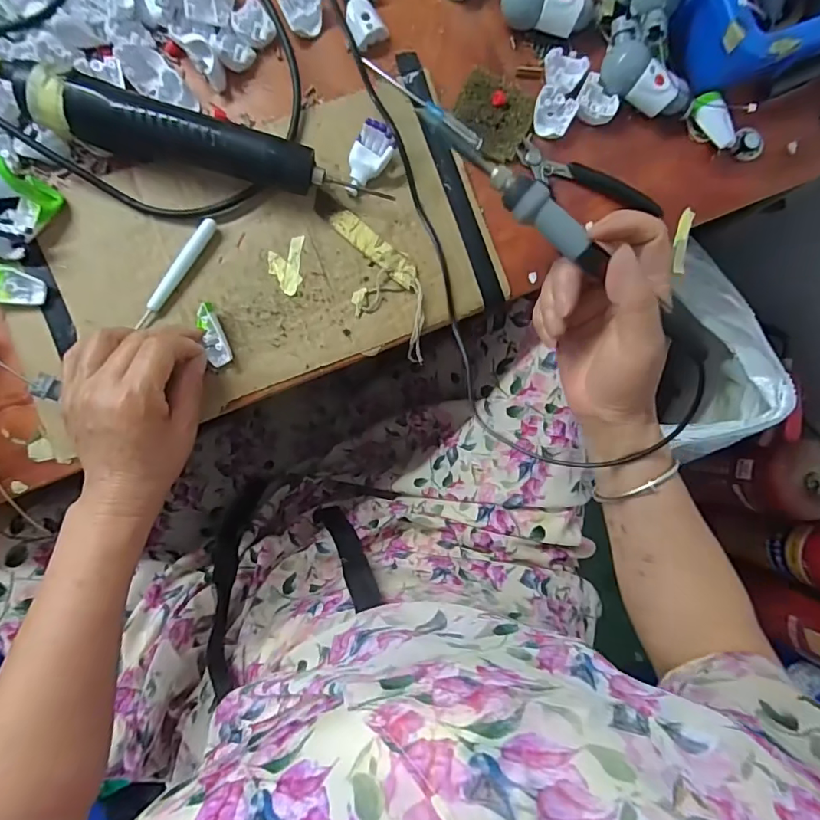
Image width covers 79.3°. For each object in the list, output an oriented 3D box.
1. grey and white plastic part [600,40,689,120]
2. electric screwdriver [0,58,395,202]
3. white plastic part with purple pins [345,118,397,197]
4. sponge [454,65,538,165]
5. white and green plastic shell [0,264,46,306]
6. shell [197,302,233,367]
[{"bbox_3d":[0.183,-0.256,0.389,0.070,0.028,0.030,40,85,-3],"label":"grey and white plastic part"},{"bbox_3d":[-0.153,-0.194,0.353,0.270,0.047,0.045,11,90,-5],"label":"electric screwdriver"},{"bbox_3d":[-0.033,-0.190,0.377,0.028,0.010,0.053,30,112,-9],"label":"white plastic part with purple pins"},{"bbox_3d":[0.066,-0.234,0.395,0.060,0.005,0.058,28,86,-4],"label":"sponge"},{"bbox_3d":[-0.290,-0.091,0.361,0.041,0.015,0.027,1,88,-5],"label":"white and green plastic shell"},{"bbox_3d":[-0.147,-0.056,0.370,0.016,0.010,0.047,-14,110,-4],"label":"shell"}]

